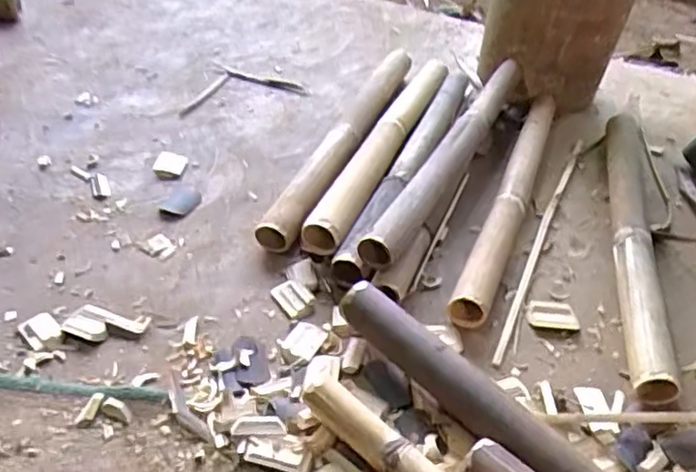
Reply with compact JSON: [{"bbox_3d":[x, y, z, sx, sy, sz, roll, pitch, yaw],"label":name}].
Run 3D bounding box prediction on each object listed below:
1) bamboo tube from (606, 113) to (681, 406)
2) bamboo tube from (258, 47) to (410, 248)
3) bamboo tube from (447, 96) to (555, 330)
[{"bbox_3d":[0.436,-0.021,0.957,0.064,0.055,0.652,11,41,9],"label":"bamboo tube"},{"bbox_3d":[-0.006,-0.175,1.089,0.070,0.075,0.641,17,42,15],"label":"bamboo tube"},{"bbox_3d":[0.272,-0.080,1.012,0.055,0.058,0.620,18,43,16],"label":"bamboo tube"}]

